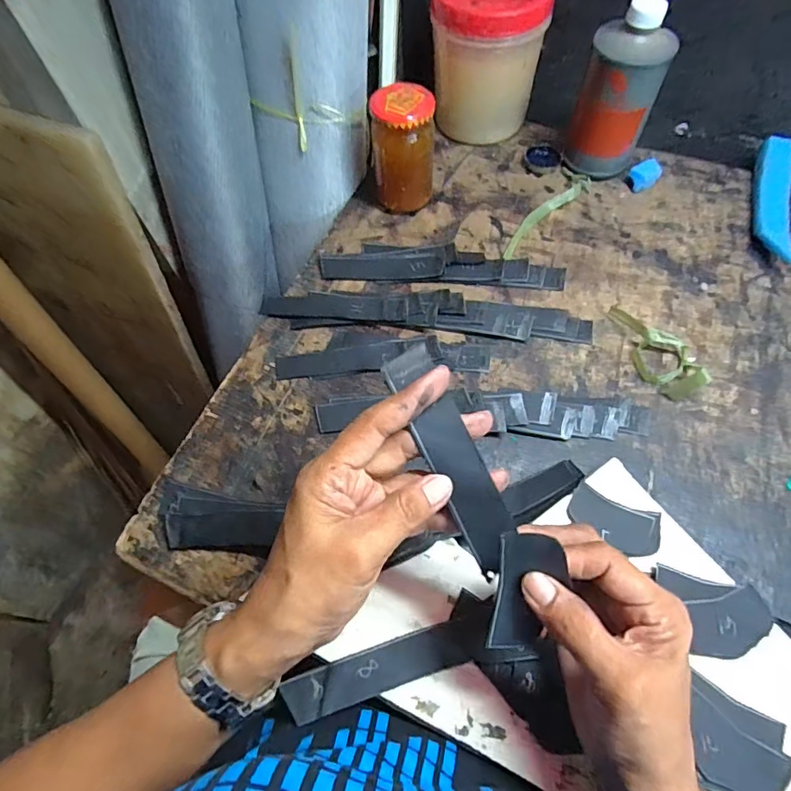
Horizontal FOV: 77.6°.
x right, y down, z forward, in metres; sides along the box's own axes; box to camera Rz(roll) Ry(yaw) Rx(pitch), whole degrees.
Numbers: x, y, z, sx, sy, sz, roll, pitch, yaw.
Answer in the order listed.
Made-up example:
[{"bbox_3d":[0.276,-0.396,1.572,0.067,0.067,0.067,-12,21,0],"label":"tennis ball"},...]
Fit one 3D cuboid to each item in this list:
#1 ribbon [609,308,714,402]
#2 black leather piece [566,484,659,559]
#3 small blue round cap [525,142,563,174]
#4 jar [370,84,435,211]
[{"bbox_3d":[0.227,-0.046,0.428,0.049,0.033,0.100,-34,66,-15],"label":"ribbon"},{"bbox_3d":[0.155,0.089,0.347,0.061,0.006,0.033,20,65,13],"label":"black leather piece"},{"bbox_3d":[0.169,-0.272,0.563,0.040,0.007,0.046,13,63,9],"label":"small blue round cap"},{"bbox_3d":[0.010,-0.245,0.500,0.058,0.111,0.054,-1,62,2],"label":"jar"}]

